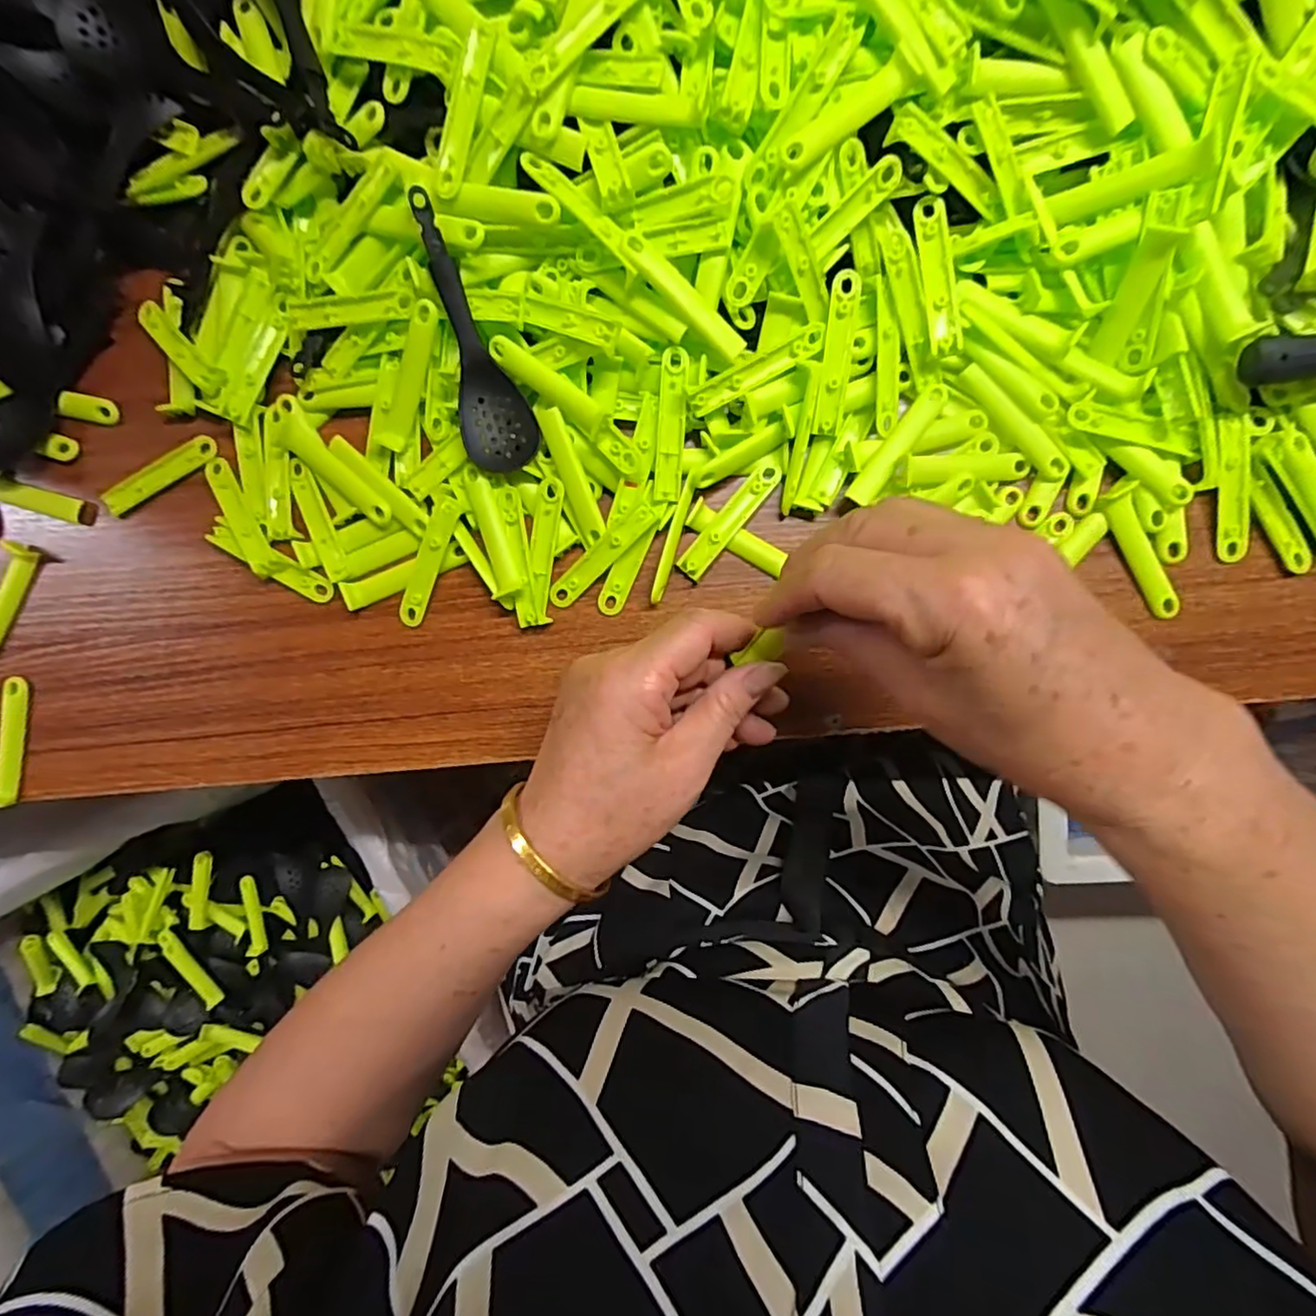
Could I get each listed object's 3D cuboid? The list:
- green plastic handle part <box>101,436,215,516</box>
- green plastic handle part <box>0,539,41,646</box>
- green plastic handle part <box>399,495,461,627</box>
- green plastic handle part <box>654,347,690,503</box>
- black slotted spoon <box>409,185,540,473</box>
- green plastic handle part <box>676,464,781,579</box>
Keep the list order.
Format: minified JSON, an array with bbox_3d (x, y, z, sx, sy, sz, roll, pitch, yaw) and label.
[{"bbox_3d":[-0.290,-0.107,0.367,0.075,0.005,0.015,-27,96,7],"label":"green plastic handle part"},{"bbox_3d":[-0.393,-0.033,0.381,0.020,0.014,0.074,29,100,-1],"label":"green plastic handle part"},{"bbox_3d":[-0.128,-0.053,0.353,0.015,0.009,0.075,24,100,0],"label":"green plastic handle part"},{"bbox_3d":[0.007,-0.122,0.333,0.014,0.006,0.075,5,99,3],"label":"green plastic handle part"},{"bbox_3d":[-0.096,-0.163,0.326,0.037,0.020,0.127,-13,112,6],"label":"black slotted spoon"},{"bbox_3d":[0.039,-0.075,0.343,0.015,0.004,0.074,39,99,-3],"label":"green plastic handle part"}]

